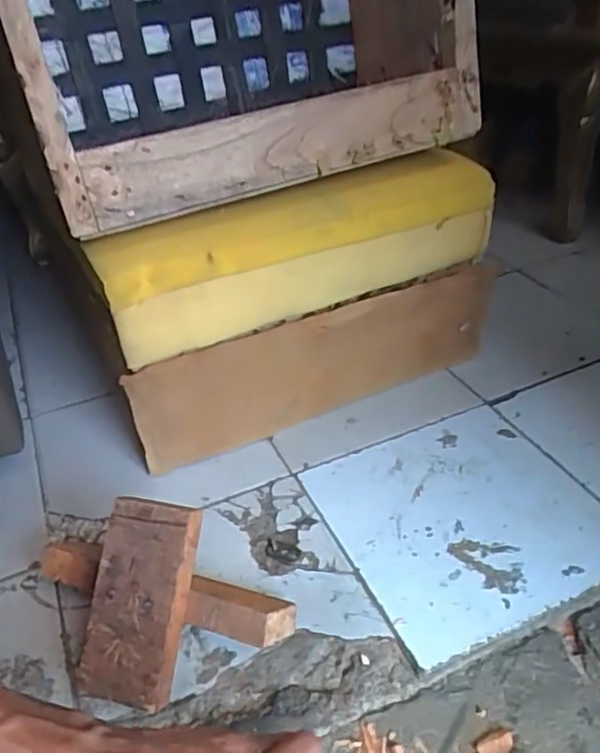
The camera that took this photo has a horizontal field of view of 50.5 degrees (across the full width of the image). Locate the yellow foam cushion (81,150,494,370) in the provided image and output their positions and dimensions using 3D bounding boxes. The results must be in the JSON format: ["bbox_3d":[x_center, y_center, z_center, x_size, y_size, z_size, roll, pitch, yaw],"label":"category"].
[{"bbox_3d":[0.019,-0.153,0.755,0.499,0.144,0.042,-20,38,-20],"label":"yellow foam cushion"}]

